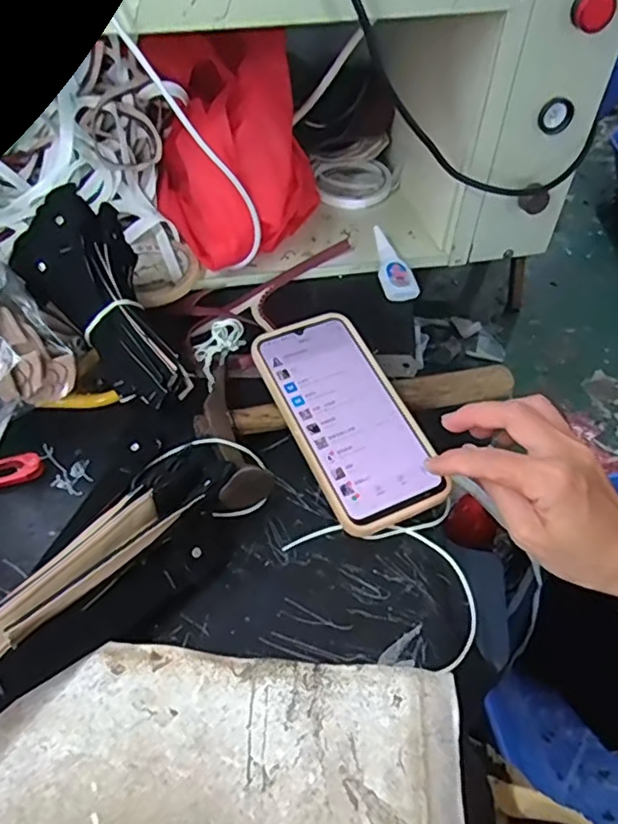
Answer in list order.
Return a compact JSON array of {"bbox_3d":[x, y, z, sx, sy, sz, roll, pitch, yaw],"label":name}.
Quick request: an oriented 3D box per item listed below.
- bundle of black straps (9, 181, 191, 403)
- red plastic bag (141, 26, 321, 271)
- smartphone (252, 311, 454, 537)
[{"bbox_3d":[-0.141,-0.079,0.441,0.081,0.054,0.161,-34,91,-30],"label":"bundle of black straps"},{"bbox_3d":[-0.062,-0.242,0.553,0.152,0.133,0.202,-5,47,-8],"label":"red plastic bag"},{"bbox_3d":[0.025,0.001,0.417,0.079,0.012,0.164,-17,61,-18],"label":"smartphone"}]

